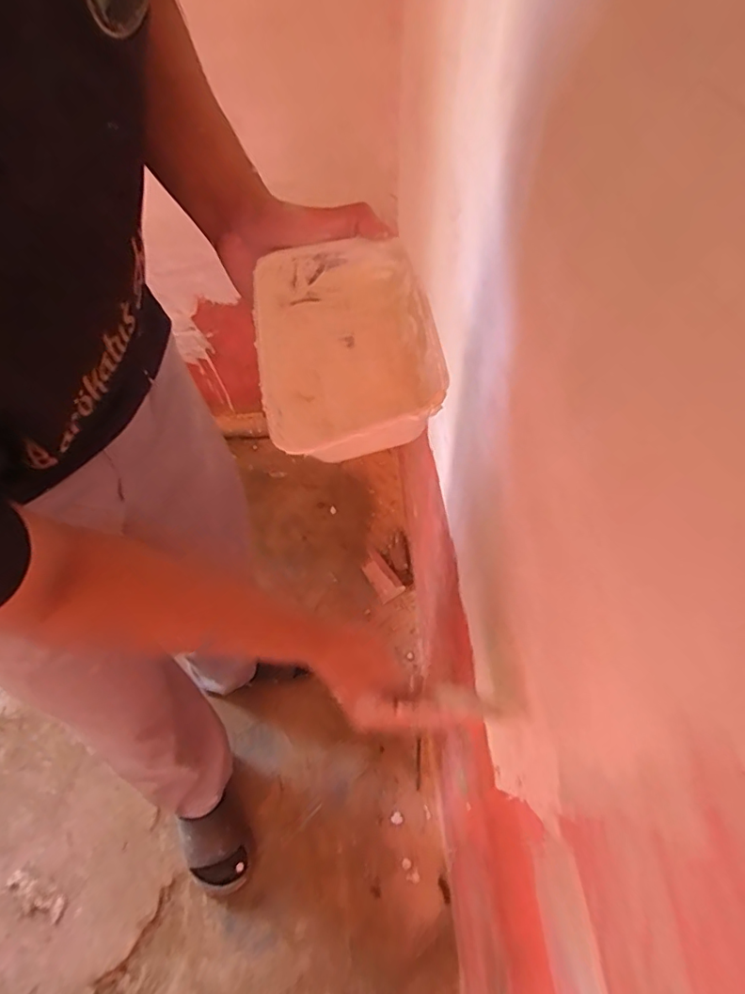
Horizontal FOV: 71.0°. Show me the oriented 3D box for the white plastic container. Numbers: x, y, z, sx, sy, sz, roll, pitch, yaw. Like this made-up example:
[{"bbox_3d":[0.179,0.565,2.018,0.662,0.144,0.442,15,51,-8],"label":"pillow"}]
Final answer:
[{"bbox_3d":[-0.021,-0.112,0.380,0.118,0.062,0.157,-12,55,-5],"label":"white plastic container"}]

